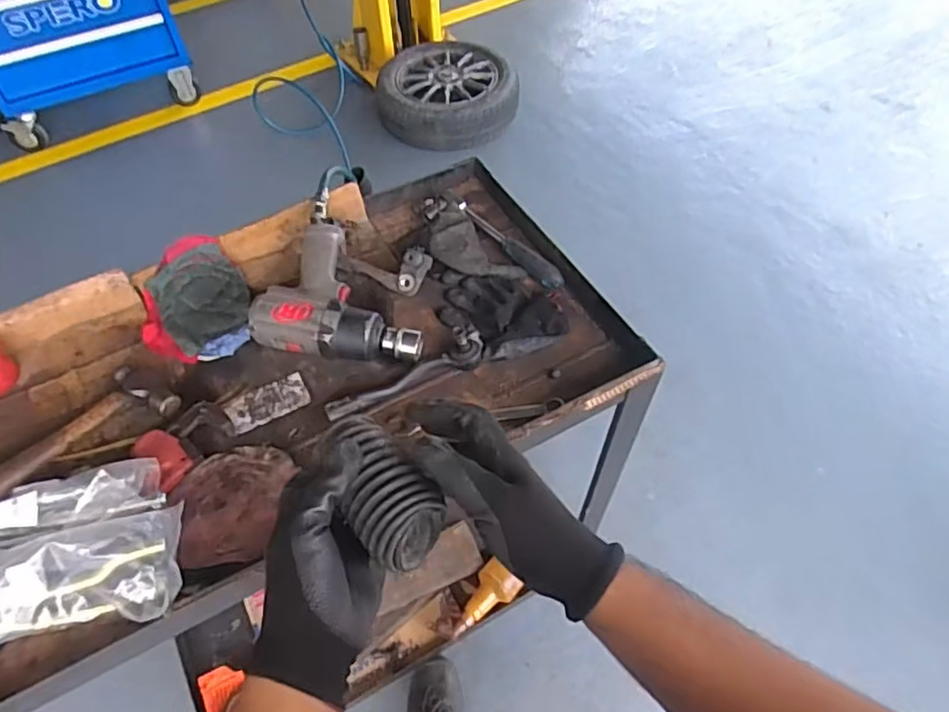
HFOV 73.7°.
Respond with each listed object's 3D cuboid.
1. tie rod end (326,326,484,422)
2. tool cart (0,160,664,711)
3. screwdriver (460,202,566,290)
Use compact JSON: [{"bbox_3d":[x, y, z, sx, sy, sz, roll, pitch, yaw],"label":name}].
[{"bbox_3d":[-0.074,0.019,0.752,0.215,0.054,0.050,-31,59,-20],"label":"tie rod end"},{"bbox_3d":[-0.261,0.237,1.028,0.879,0.772,0.487,-24,57,-16],"label":"tool cart"},{"bbox_3d":[0.046,-0.156,0.891,0.020,0.025,0.200,-37,61,-23],"label":"screwdriver"}]

